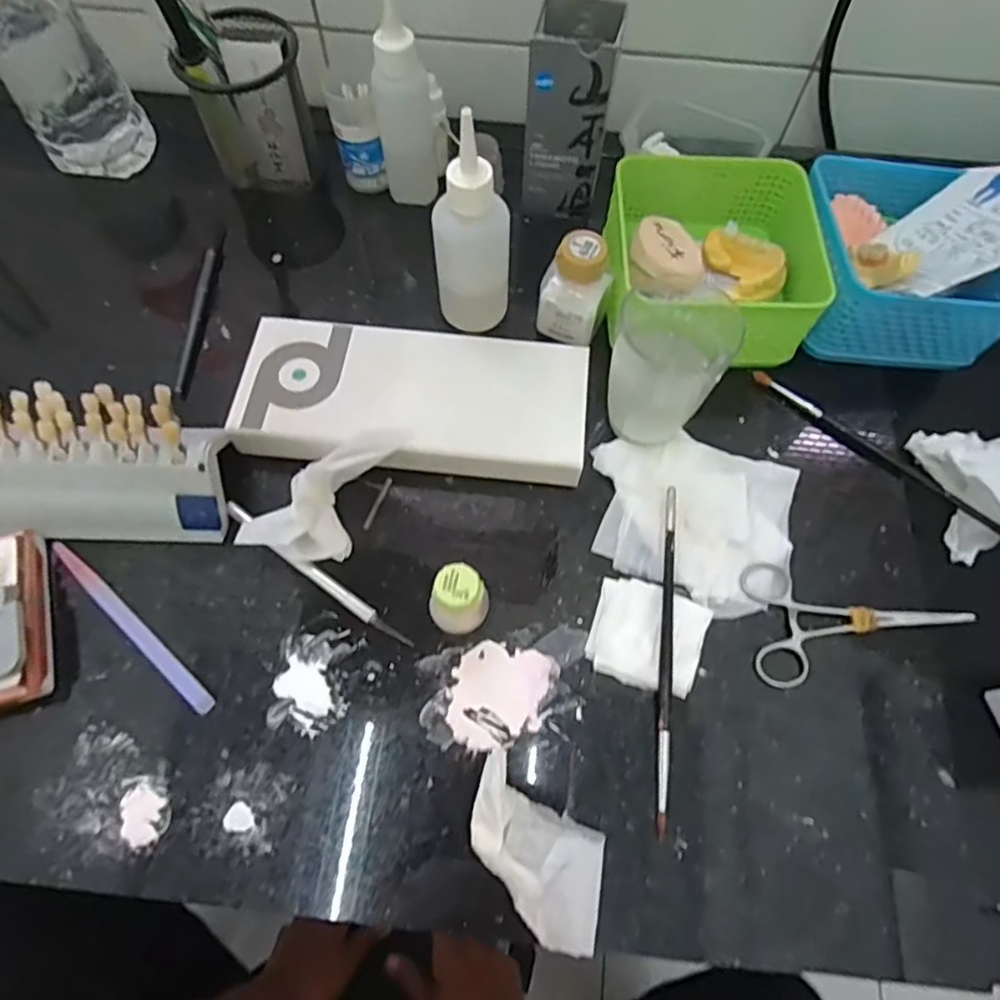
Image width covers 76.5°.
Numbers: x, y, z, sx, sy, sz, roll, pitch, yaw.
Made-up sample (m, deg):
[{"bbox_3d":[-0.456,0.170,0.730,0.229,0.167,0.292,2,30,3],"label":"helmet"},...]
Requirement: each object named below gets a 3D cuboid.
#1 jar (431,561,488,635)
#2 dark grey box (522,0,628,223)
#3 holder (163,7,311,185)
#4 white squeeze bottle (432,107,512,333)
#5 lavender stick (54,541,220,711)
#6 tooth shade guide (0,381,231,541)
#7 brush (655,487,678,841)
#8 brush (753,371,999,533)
[{"bbox_3d":[-0.022,0.056,0.348,0.027,0.044,0.029,0,67,-1],"label":"jar"},{"bbox_3d":[0.050,-0.280,0.463,0.060,0.122,0.066,7,67,2],"label":"dark grey box"},{"bbox_3d":[-0.189,-0.307,0.483,0.084,0.101,0.077,-16,69,-8],"label":"holder"},{"bbox_3d":[-0.020,-0.160,0.392,0.044,0.127,0.038,36,71,13],"label":"white squeeze bottle"},{"bbox_3d":[-0.209,0.069,0.355,0.138,0.006,0.009,39,72,14],"label":"lavender stick"},{"bbox_3d":[-0.249,-0.019,0.360,0.172,0.071,0.063,3,67,0],"label":"tooth shade guide"},{"bbox_3d":[0.093,0.082,0.353,0.007,0.009,0.187,7,67,2],"label":"brush"},{"bbox_3d":[0.244,-0.032,0.411,0.180,0.009,0.013,36,71,13],"label":"brush"}]

